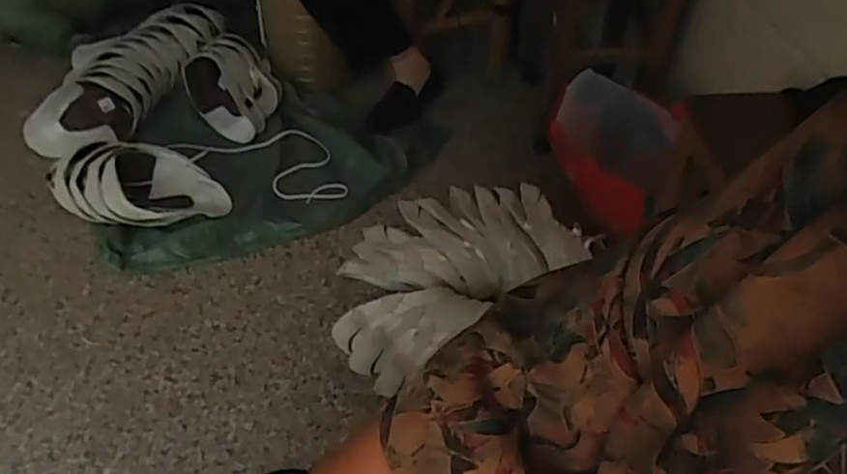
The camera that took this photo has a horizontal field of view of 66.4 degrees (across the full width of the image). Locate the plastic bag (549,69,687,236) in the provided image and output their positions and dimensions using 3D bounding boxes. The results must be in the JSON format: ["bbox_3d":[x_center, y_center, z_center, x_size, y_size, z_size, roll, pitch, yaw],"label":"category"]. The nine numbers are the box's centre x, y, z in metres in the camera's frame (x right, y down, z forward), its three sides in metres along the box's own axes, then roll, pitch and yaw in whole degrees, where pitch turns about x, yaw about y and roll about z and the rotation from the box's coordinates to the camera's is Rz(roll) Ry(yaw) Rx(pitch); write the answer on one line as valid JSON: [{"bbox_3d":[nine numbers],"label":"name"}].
[{"bbox_3d":[0.320,-0.155,1.114,0.212,0.117,0.267,19,48,15],"label":"plastic bag"}]

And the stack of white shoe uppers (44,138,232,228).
[{"bbox_3d":[-0.520,-0.096,1.195,0.313,0.101,0.155,6,48,-12],"label":"stack of white shoe uppers"}]

